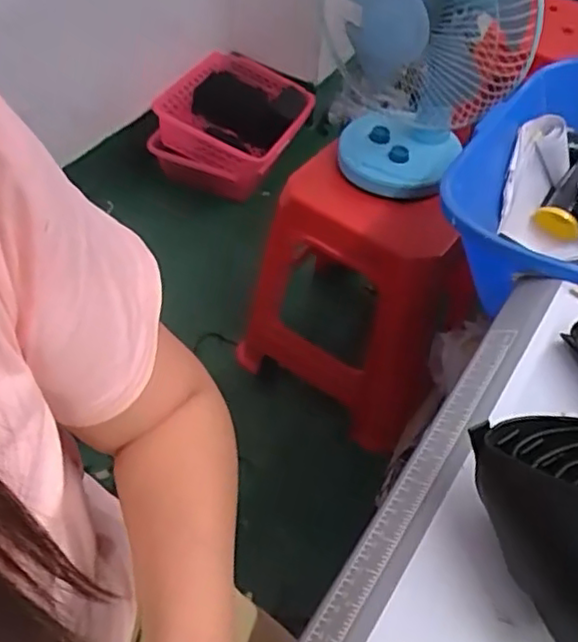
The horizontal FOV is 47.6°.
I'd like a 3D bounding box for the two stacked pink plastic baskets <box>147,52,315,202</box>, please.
[{"bbox_3d":[-0.154,-0.556,1.787,0.330,0.165,0.444,30,59,0],"label":"two stacked pink plastic baskets"}]

